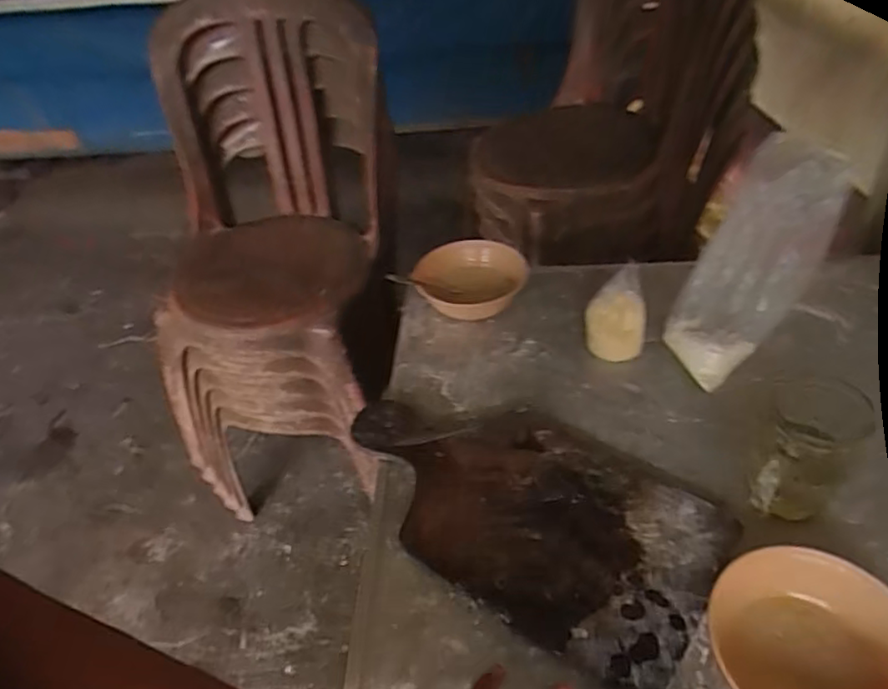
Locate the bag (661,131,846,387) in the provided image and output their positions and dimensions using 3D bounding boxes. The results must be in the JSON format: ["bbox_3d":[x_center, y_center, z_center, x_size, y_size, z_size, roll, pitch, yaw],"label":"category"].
[{"bbox_3d":[0.334,-0.085,0.686,0.055,0.259,0.100,8,21,-43],"label":"bag"}]

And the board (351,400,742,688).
[{"bbox_3d":[0.063,0.149,0.604,0.376,0.033,0.194,22,46,33],"label":"board"}]

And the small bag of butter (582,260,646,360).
[{"bbox_3d":[0.200,-0.039,0.728,0.066,0.097,0.063,9,42,17],"label":"small bag of butter"}]

